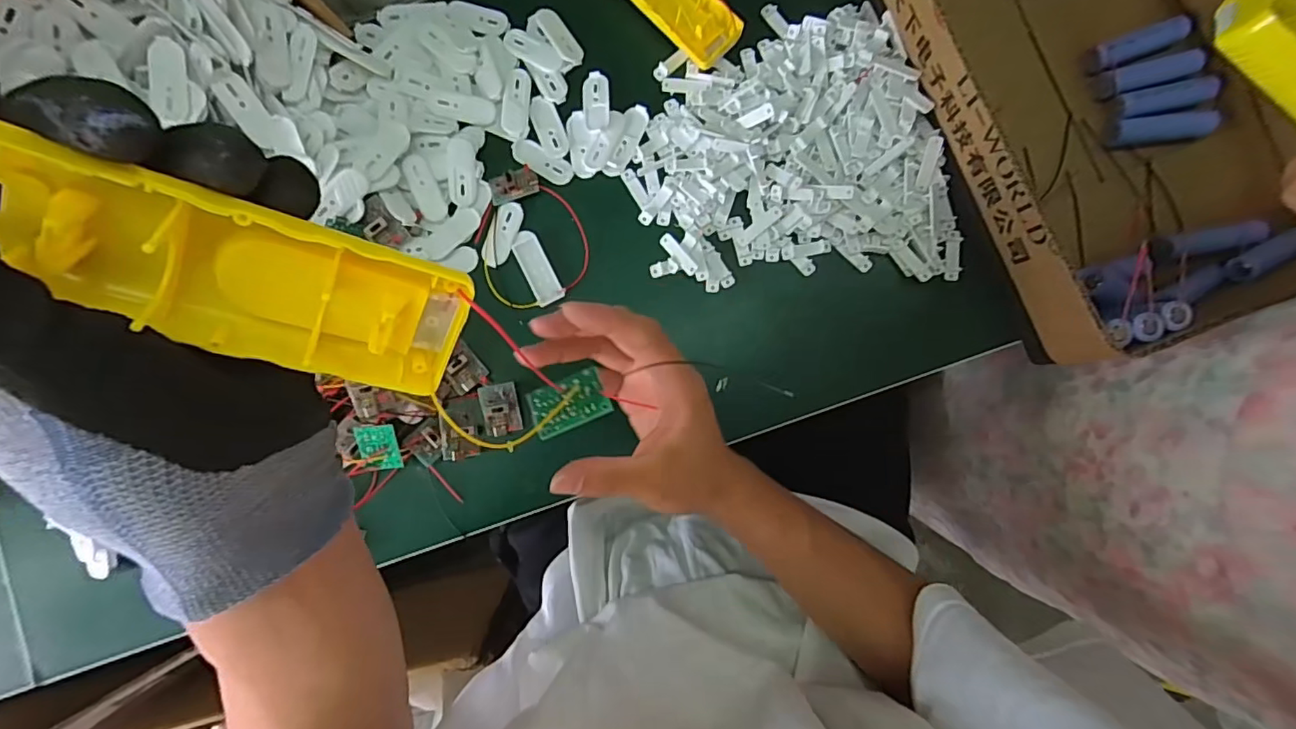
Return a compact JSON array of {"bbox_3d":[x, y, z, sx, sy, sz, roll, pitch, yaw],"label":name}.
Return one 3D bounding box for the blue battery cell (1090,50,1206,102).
[{"bbox_3d":[0.354,-0.205,0.395,0.061,0.018,0.018,-14,85,9],"label":"blue battery cell"}]

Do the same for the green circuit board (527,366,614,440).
[{"bbox_3d":[-0.037,0.018,0.259,0.035,0.004,0.025,-23,62,-6],"label":"green circuit board"}]

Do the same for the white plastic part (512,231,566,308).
[{"bbox_3d":[-0.082,-0.072,0.414,0.022,0.004,0.056,-26,85,0],"label":"white plastic part"}]

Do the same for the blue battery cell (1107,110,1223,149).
[{"bbox_3d":[0.357,-0.166,0.388,0.064,0.021,0.020,-3,85,2],"label":"blue battery cell"}]

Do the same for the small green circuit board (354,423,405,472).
[{"bbox_3d":[-0.187,0.058,0.389,0.025,0.004,0.035,-11,109,-14],"label":"small green circuit board"}]

